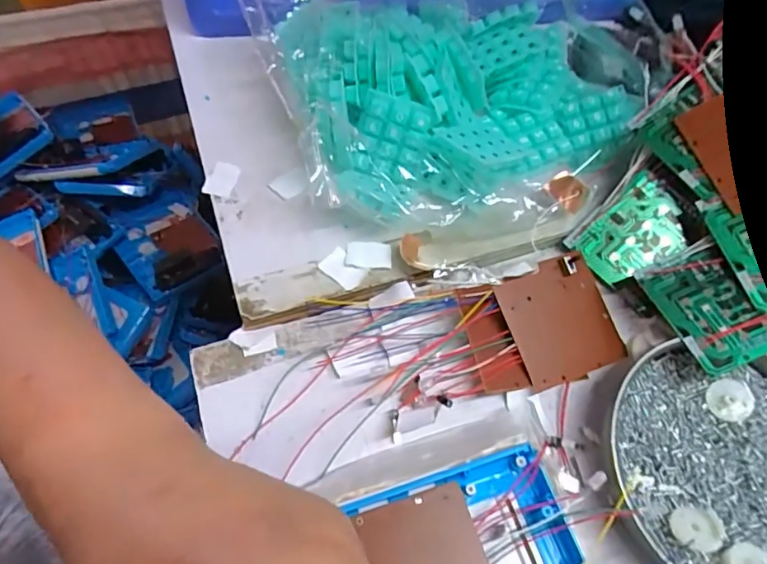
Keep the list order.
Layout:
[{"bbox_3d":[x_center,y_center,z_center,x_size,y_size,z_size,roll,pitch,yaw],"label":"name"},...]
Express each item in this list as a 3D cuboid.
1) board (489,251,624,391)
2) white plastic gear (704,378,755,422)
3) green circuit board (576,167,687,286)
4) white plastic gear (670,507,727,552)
[{"bbox_3d":[0.109,0.023,0.330,0.071,0.008,0.071,-15,77,-19],"label":"board"},{"bbox_3d":[0.199,0.067,0.305,0.026,0.008,0.023,-16,61,-11],"label":"white plastic gear"},{"bbox_3d":[0.164,-0.032,0.353,0.065,0.004,0.050,-37,78,9],"label":"green circuit board"},{"bbox_3d":[0.159,0.125,0.270,0.023,0.004,0.020,2,57,30],"label":"white plastic gear"}]

